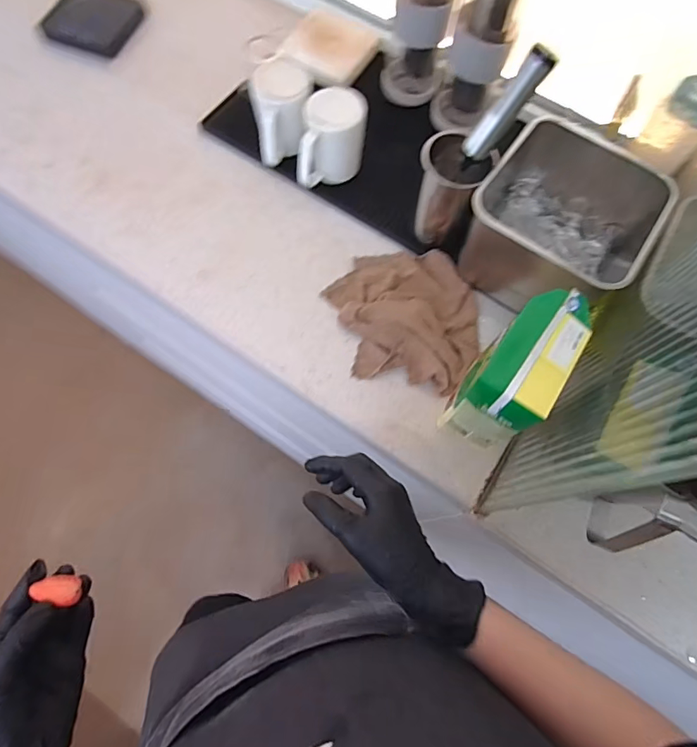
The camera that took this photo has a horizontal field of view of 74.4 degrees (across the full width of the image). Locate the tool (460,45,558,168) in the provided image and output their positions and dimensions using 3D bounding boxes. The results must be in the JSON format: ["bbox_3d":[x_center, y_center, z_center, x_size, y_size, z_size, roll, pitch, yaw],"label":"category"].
[{"bbox_3d":[0.164,-0.278,0.487,0.018,0.125,0.025,-18,71,-38],"label":"tool"}]

